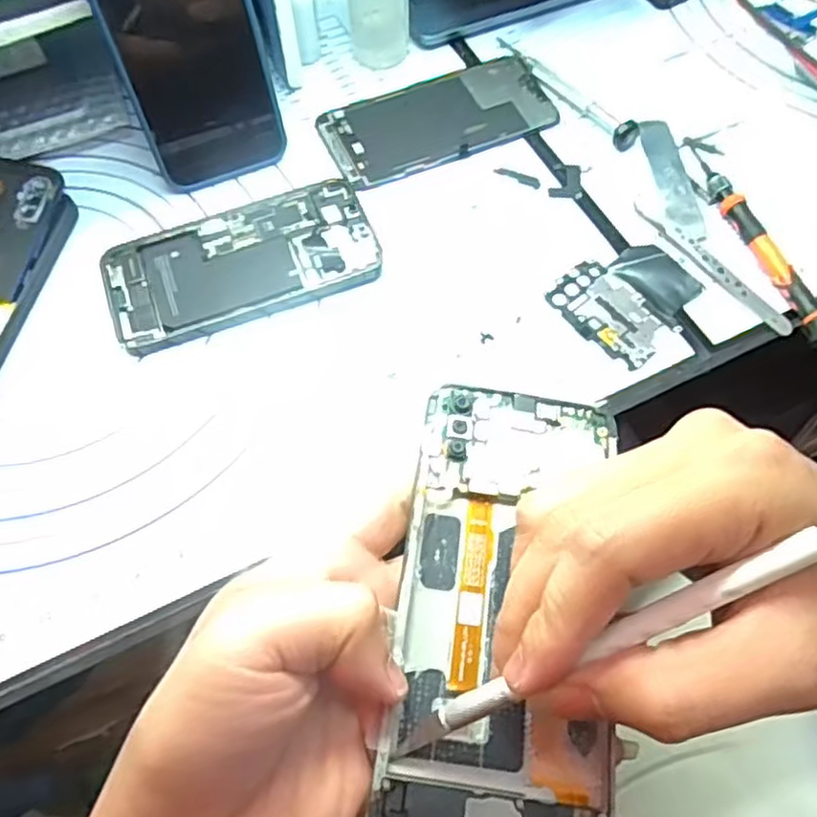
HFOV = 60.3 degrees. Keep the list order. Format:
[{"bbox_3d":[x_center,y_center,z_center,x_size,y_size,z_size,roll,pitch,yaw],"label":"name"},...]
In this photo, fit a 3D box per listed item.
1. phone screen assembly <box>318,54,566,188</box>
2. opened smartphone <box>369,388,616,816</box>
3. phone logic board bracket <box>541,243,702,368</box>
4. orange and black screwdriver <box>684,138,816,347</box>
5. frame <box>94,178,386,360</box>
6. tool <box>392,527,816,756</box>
[{"bbox_3d":[0.018,-0.180,0.435,0.139,0.008,0.070,-23,67,-11],"label":"phone screen assembly"},{"bbox_3d":[0.032,0.064,0.234,0.070,0.007,0.153,5,64,2],"label":"opened smartphone"},{"bbox_3d":[0.117,-0.061,0.375,0.068,0.006,0.062,-39,71,-17],"label":"phone logic board bracket"},{"bbox_3d":[0.191,-0.098,0.386,0.016,0.018,0.148,-16,66,-8],"label":"orange and black screwdriver"},{"bbox_3d":[-0.090,-0.081,0.382,0.142,0.010,0.073,-19,67,-9],"label":"frame"},{"bbox_3d":[0.049,0.067,0.194,0.130,0.007,0.008,-34,66,20],"label":"tool"}]

